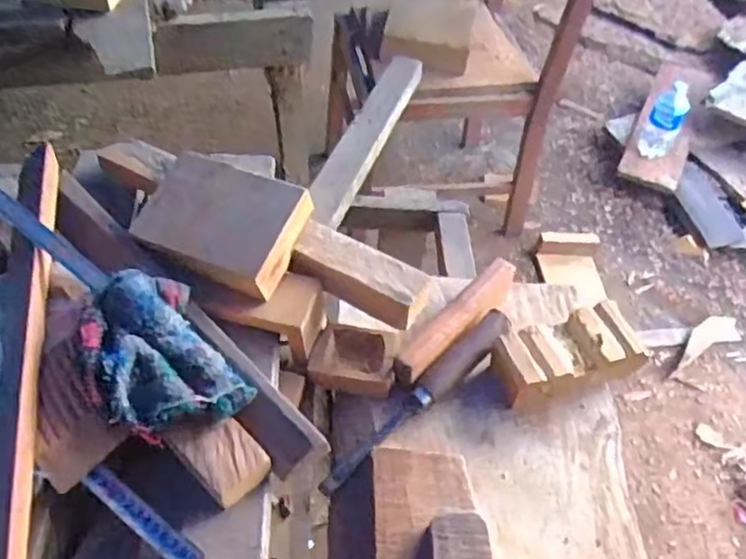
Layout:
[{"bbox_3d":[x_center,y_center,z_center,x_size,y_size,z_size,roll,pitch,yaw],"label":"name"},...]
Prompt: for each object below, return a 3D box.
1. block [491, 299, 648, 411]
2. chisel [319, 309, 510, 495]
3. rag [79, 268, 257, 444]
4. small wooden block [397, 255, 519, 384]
[{"bbox_3d":[0.199,0.077,0.680,0.156,0.050,0.080,-10,51,-14],"label":"block"},{"bbox_3d":[0.047,0.114,0.643,0.027,0.035,0.251,39,56,25],"label":"chisel"},{"bbox_3d":[-0.181,0.060,0.544,0.106,0.041,0.150,-29,57,-26],"label":"rag"},{"bbox_3d":[0.090,0.039,0.691,0.035,0.030,0.178,35,55,23],"label":"small wooden block"}]

